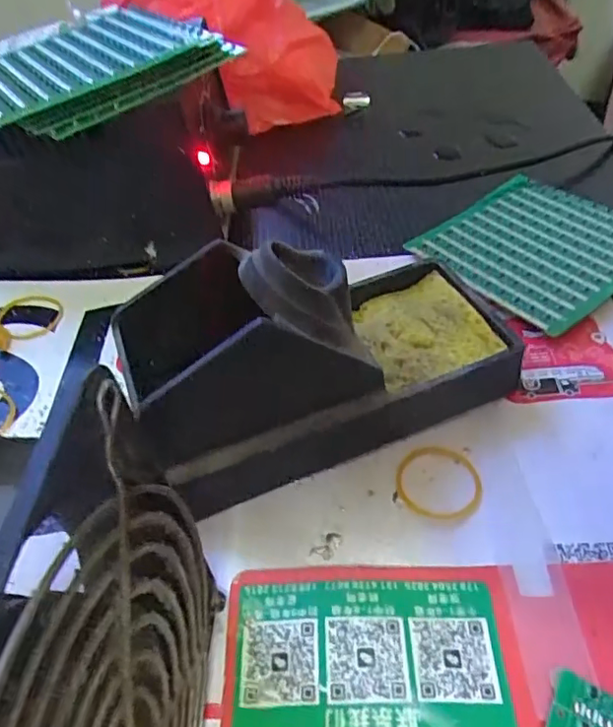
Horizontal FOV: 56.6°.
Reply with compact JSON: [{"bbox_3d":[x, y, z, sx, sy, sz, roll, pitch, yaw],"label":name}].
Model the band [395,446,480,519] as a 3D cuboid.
[{"bbox_3d":[0.050,0.044,0.216,0.031,0.004,0.032,-2,46,2],"label":"band"}]

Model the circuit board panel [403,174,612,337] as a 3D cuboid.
[{"bbox_3d":[0.122,-0.061,0.303,0.106,0.009,0.096,-34,53,-25],"label":"circuit board panel"}]

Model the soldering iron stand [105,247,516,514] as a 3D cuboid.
[{"bbox_3d":[0.008,-0.010,0.216,0.144,0.081,0.069,-24,49,-18],"label":"soldering iron stand"}]

